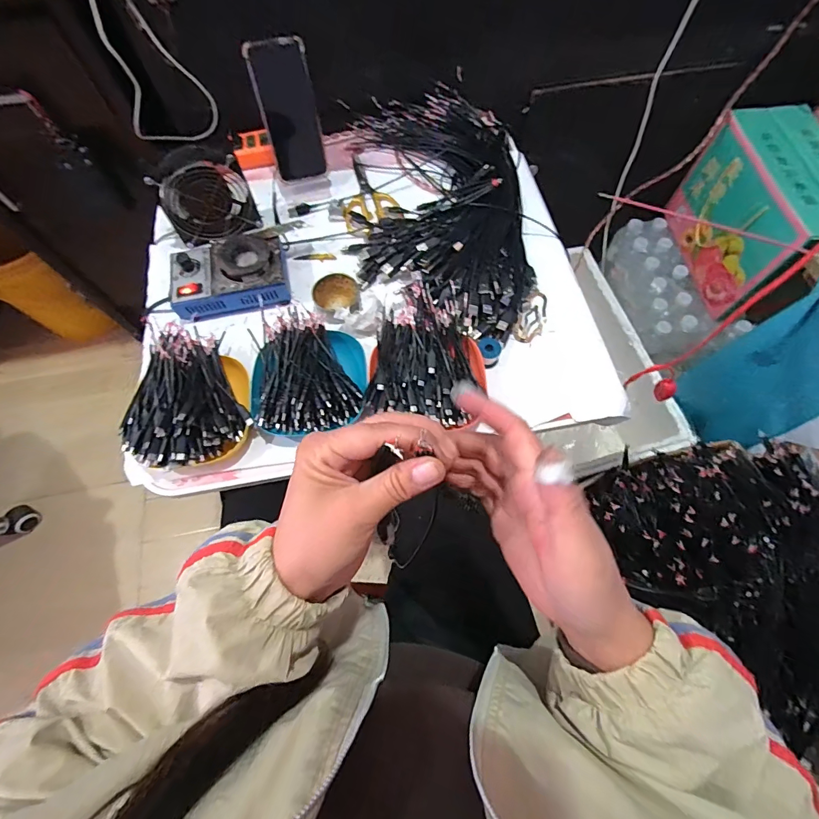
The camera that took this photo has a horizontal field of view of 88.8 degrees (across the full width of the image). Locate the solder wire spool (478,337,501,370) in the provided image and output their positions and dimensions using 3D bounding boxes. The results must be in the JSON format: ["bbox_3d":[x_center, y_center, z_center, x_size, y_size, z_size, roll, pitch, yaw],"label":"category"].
[{"bbox_3d":[0.102,-0.073,0.535,0.027,0.022,0.032,-23,69,-8],"label":"solder wire spool"}]

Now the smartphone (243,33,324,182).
[{"bbox_3d":[-0.175,-0.435,0.615,0.076,0.164,0.015,-11,39,-3],"label":"smartphone"}]

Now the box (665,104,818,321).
[{"bbox_3d":[0.714,-0.390,0.854,0.166,0.233,0.325,-8,68,-2],"label":"box"}]

